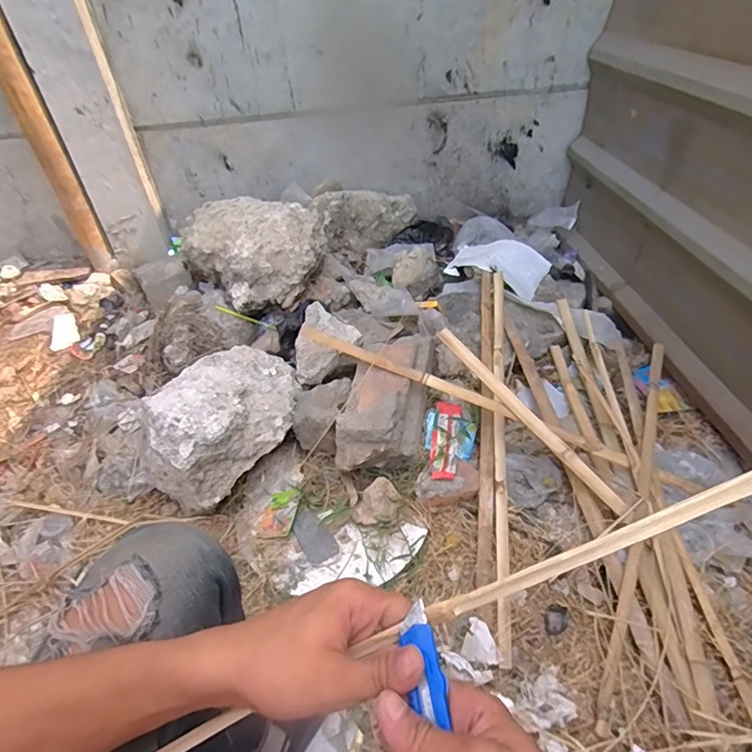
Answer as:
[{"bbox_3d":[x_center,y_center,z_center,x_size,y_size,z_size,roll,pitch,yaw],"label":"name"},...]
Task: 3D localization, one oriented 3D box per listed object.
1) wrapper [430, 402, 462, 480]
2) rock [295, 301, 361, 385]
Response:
[{"bbox_3d":[0.146,0.139,1.018,0.056,0.029,0.207,5,44,12],"label":"wrapper"},{"bbox_3d":[-0.145,-0.073,1.128,0.159,0.082,0.167,-35,50,-27],"label":"rock"}]

